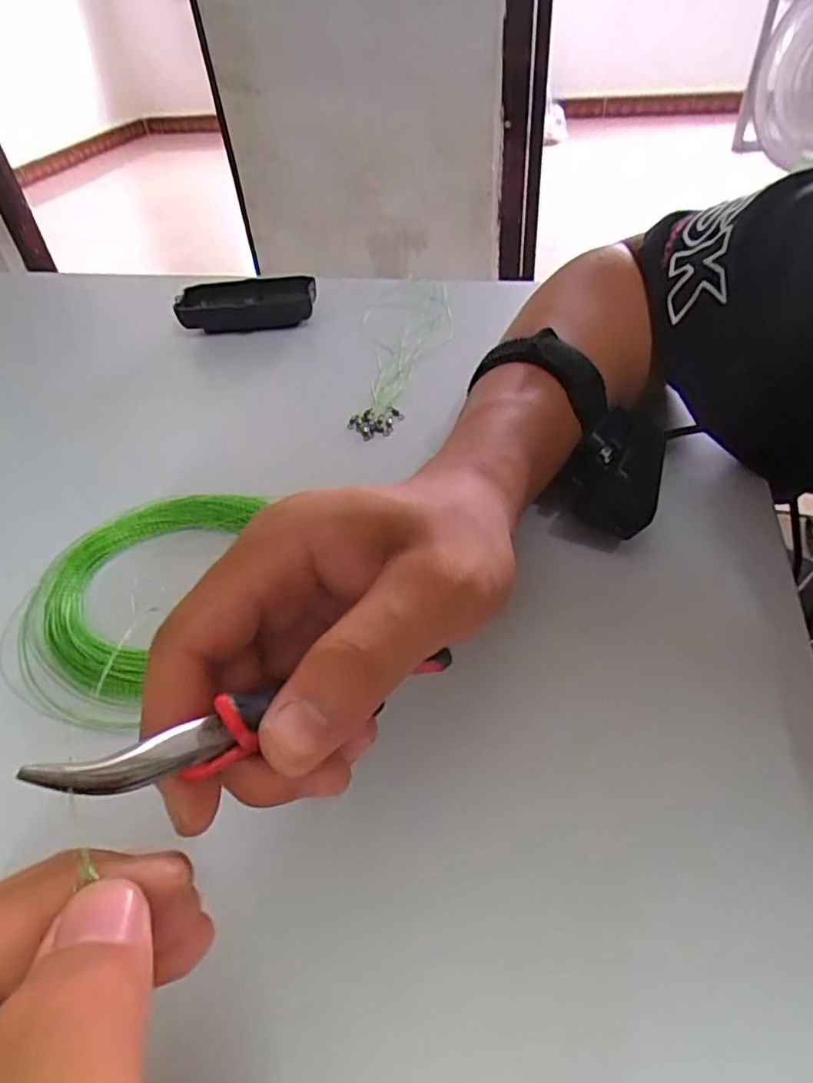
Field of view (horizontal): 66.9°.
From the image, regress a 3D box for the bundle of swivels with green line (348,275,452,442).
[{"bbox_3d":[0.000,-0.149,0.466,0.069,0.007,0.230,-1,44,2],"label":"bundle of swivels with green line"}]

